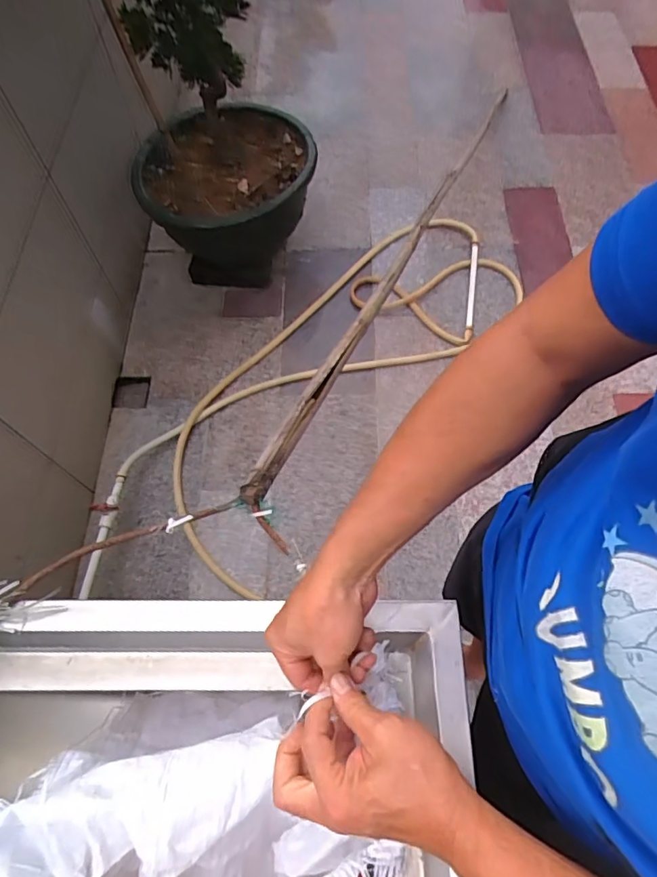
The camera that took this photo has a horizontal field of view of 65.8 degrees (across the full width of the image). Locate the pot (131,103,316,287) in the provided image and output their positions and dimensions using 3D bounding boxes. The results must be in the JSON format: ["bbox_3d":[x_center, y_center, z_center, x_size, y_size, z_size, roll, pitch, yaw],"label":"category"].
[{"bbox_3d":[-0.295,-0.757,1.571,0.476,0.409,0.439,0,64,0],"label":"pot"}]

